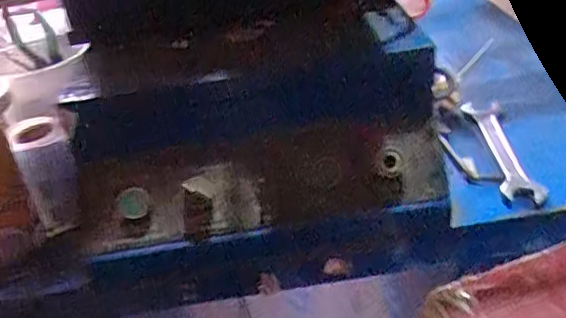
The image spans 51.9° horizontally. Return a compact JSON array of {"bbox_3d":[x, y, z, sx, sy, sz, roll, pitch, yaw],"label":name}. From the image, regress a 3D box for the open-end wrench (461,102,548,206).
[{"bbox_3d":[0.245,-0.014,0.654,0.043,0.009,0.212,-3,32,7],"label":"open-end wrench"}]

